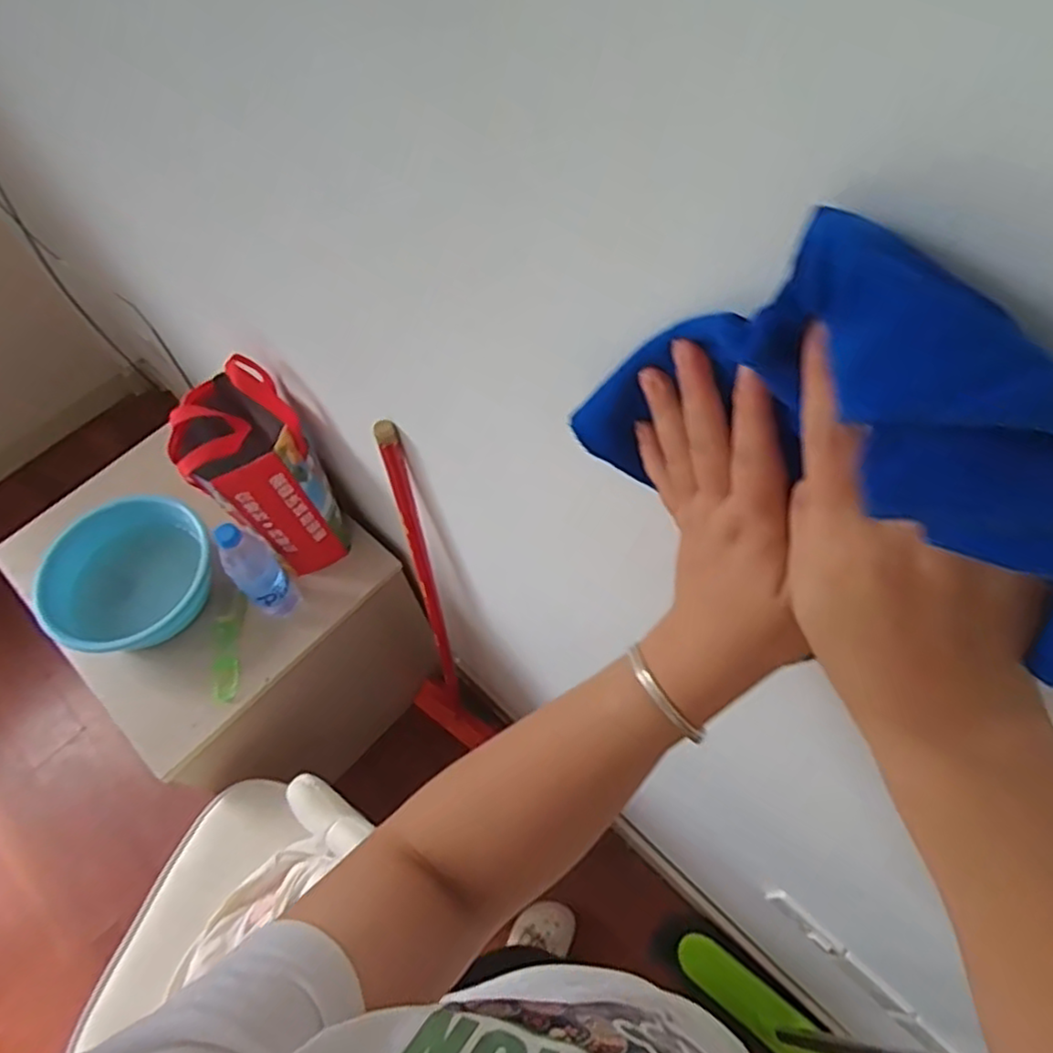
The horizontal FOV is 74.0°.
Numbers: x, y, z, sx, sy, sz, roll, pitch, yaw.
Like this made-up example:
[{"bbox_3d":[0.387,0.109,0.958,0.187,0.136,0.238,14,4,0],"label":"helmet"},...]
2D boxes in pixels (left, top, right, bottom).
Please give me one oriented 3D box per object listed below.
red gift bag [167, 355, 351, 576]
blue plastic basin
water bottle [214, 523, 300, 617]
[{"bbox_3d":[-0.384,-0.077,1.008,0.156,0.312,0.197,-32,63,-14],"label":"red gift bag"},{"bbox_3d":[-0.591,0.080,1.056,0.250,0.103,0.236,-2,60,3],"label":"blue plastic basin"},{"bbox_3d":[-0.380,0.061,0.980,0.064,0.225,0.062,-2,60,3],"label":"water bottle"}]

